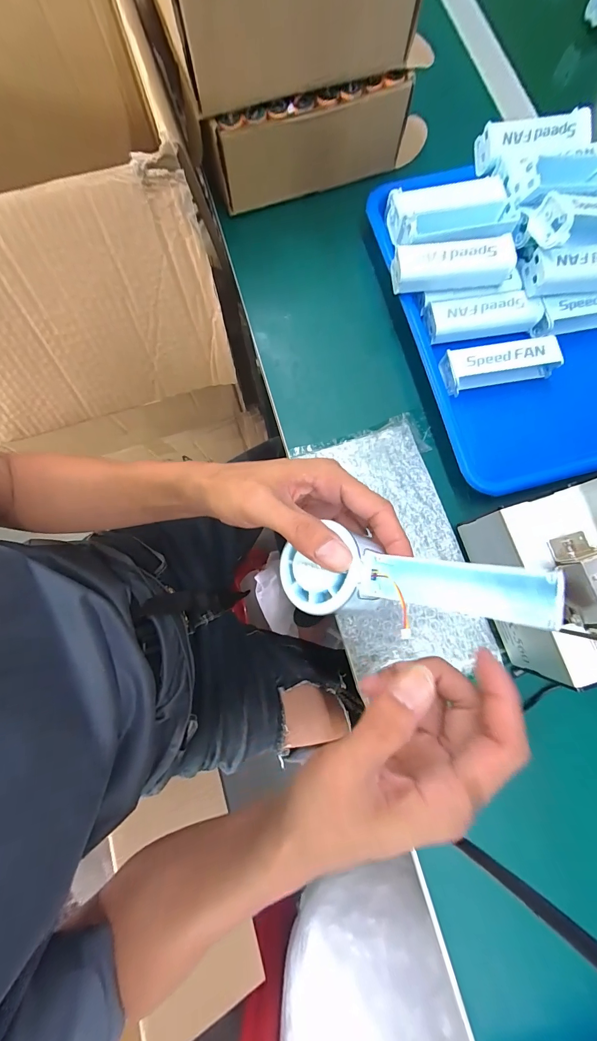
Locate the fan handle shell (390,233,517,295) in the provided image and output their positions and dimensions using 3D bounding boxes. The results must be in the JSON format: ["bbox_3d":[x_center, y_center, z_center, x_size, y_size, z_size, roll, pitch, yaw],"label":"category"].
[{"bbox_3d":[0.139,-0.229,0.328,0.105,0.031,0.031,-5,79,-1],"label":"fan handle shell"}]

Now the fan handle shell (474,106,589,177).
[{"bbox_3d":[0.229,-0.363,0.348,0.107,0.032,0.028,-10,80,-2],"label":"fan handle shell"}]

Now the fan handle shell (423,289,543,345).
[{"bbox_3d":[0.175,-0.195,0.344,0.100,0.021,0.033,-6,79,-1],"label":"fan handle shell"}]

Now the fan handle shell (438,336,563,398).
[{"bbox_3d":[0.188,-0.145,0.336,0.100,0.024,0.034,-8,79,-2],"label":"fan handle shell"}]

